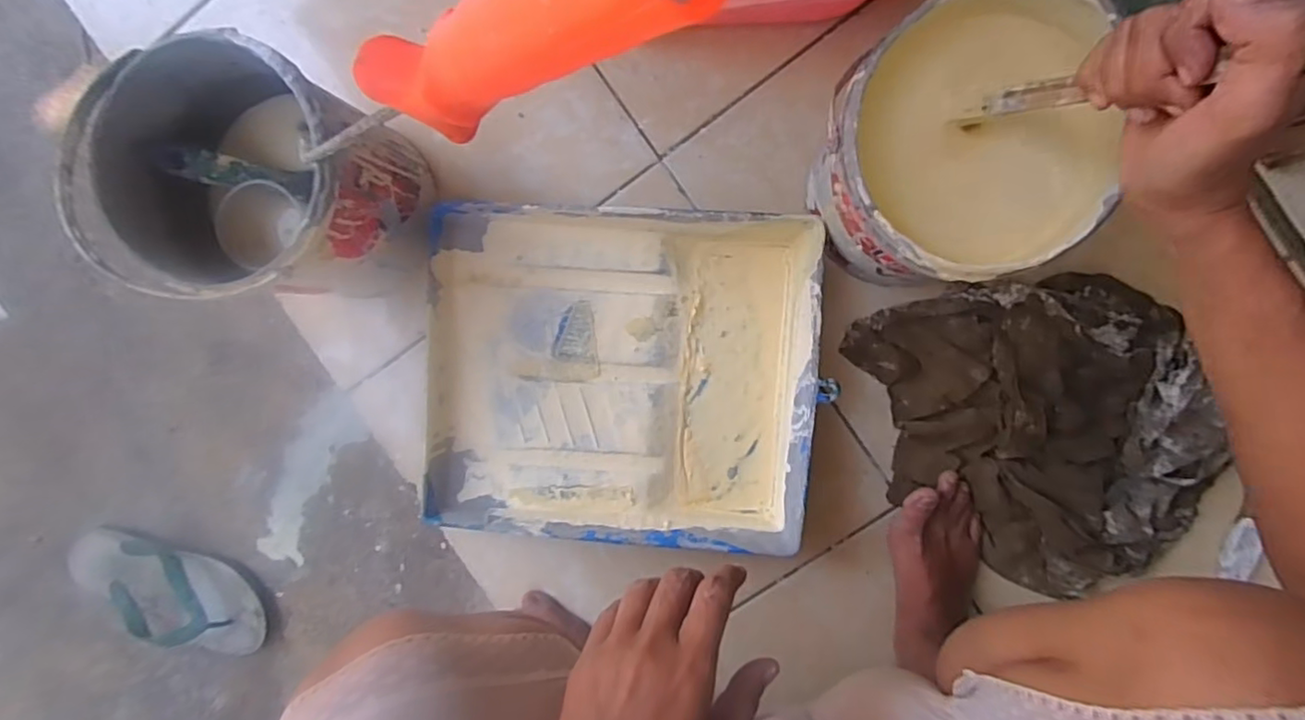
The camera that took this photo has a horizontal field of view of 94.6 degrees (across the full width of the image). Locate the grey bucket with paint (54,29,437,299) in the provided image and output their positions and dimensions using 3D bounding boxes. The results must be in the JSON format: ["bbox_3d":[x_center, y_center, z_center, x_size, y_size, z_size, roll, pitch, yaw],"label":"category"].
[{"bbox_3d":[-0.309,-0.144,0.499,0.183,0.181,0.176,0,93,4],"label":"grey bucket with paint"}]

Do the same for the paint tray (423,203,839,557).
[{"bbox_3d":[-0.027,0.012,0.557,0.336,0.081,0.282,4,95,7],"label":"paint tray"}]

